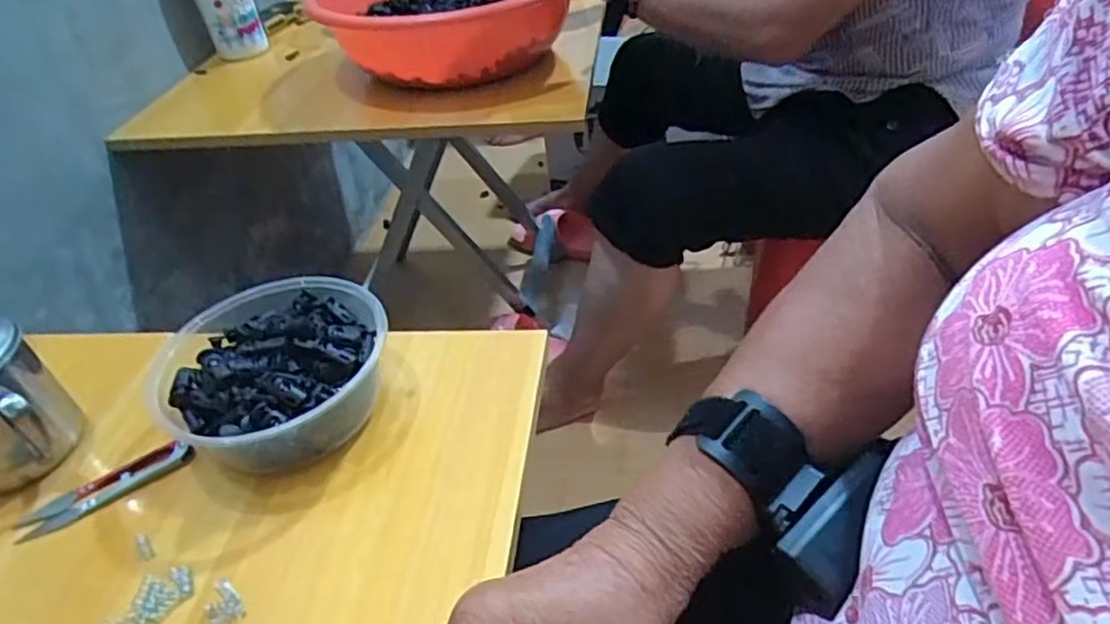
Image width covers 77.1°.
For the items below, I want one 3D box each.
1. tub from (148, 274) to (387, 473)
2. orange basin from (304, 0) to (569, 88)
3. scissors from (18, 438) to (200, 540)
[{"bbox_3d":[-0.175,0.044,0.445,0.133,0.061,0.141,-3,40,3],"label":"tub"},{"bbox_3d":[-0.154,-0.368,0.885,0.284,0.116,0.341,-22,42,-16],"label":"orange basin"},{"bbox_3d":[-0.277,0.107,0.430,0.102,0.014,0.024,-22,43,-18],"label":"scissors"}]

